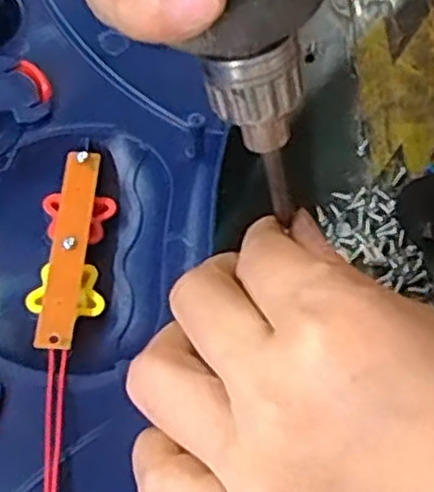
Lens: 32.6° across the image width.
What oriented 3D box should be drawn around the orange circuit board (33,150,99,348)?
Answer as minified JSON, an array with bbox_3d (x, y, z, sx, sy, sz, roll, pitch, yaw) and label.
[{"bbox_3d":[-0.054,-0.001,0.270,0.012,0.004,0.078,5,63,0],"label":"orange circuit board"}]

